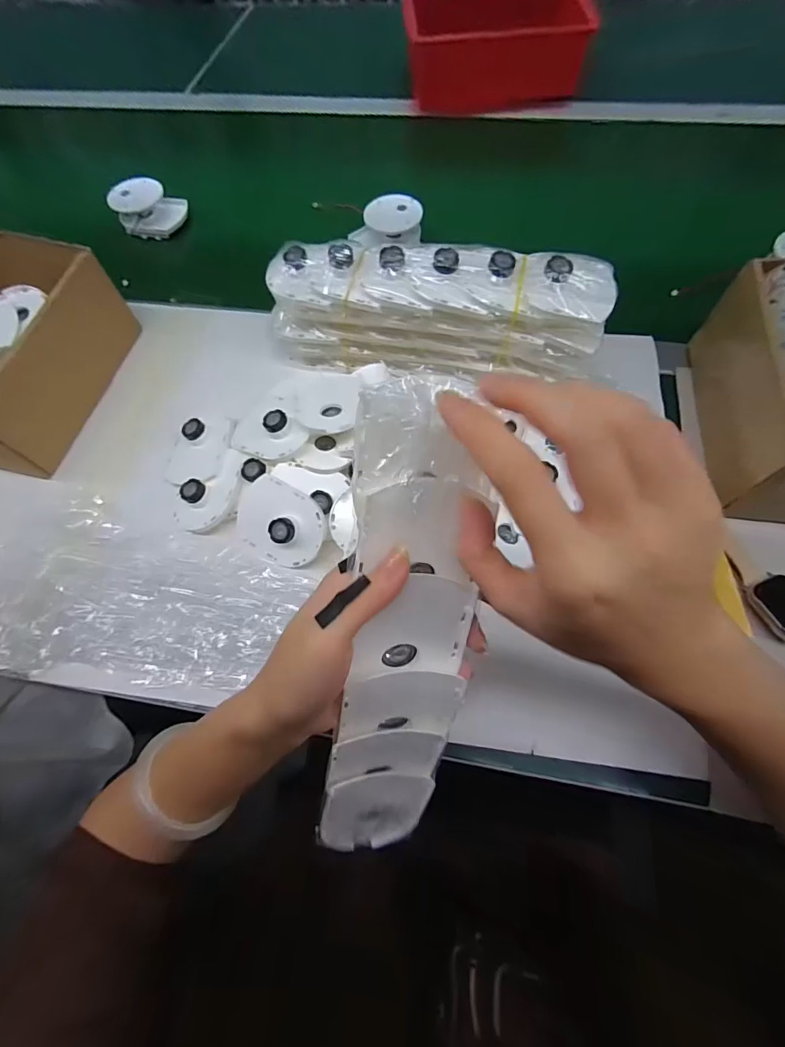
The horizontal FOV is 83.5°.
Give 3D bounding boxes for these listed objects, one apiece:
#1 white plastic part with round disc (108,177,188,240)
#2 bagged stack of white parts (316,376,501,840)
[{"bbox_3d":[-0.294,-0.380,0.528,0.070,0.034,0.066,10,67,8],"label":"white plastic part with round disc"},{"bbox_3d":[0.005,0.071,0.225,0.063,0.274,0.046,7,25,6],"label":"bagged stack of white parts"}]

